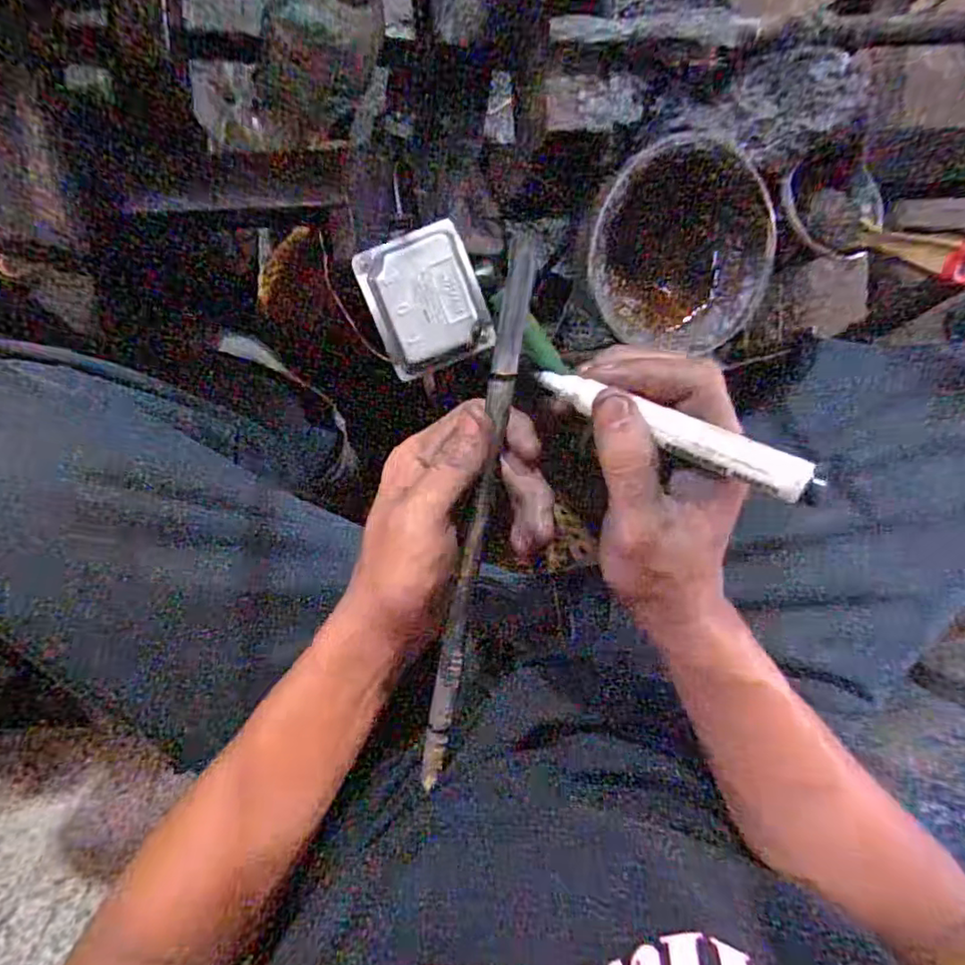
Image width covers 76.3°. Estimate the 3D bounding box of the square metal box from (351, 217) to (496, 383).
[{"bbox_3d":[-0.036,-0.121,0.404,0.072,0.035,0.086,-20,96,-2],"label":"square metal box"}]

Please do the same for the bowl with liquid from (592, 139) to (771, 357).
[{"bbox_3d":[0.126,-0.149,0.392,0.114,0.044,0.115,0,94,-4],"label":"bowl with liquid"}]

